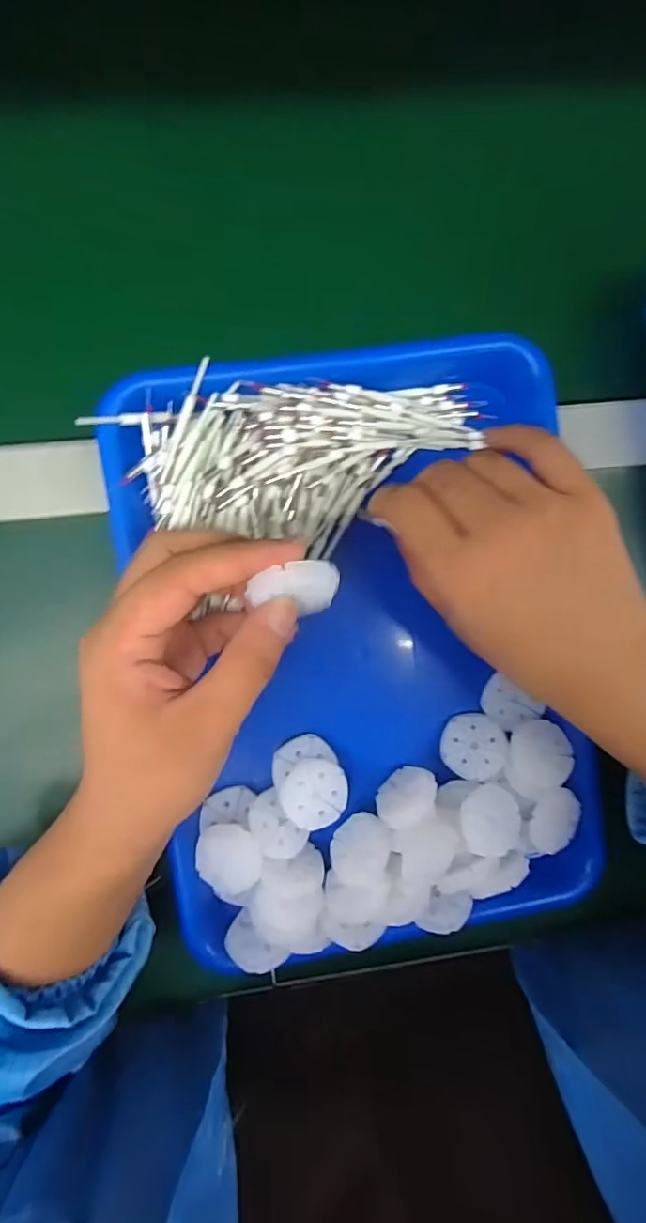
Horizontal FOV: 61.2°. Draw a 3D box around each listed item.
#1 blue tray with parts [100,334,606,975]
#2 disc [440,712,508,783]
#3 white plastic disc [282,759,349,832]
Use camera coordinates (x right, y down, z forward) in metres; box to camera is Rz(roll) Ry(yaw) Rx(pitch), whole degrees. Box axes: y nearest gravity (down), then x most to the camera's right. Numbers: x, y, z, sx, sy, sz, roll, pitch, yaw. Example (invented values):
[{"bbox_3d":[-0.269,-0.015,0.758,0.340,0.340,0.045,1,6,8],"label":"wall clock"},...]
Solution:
[{"bbox_3d":[0.023,0.022,0.319,0.245,0.057,0.333,-9,94,-6],"label":"blue tray with parts"},{"bbox_3d":[0.090,0.080,0.325,0.037,0.004,0.038,-4,73,13],"label":"disc"},{"bbox_3d":[-0.004,0.104,0.308,0.037,0.004,0.038,2,82,-15],"label":"white plastic disc"}]

